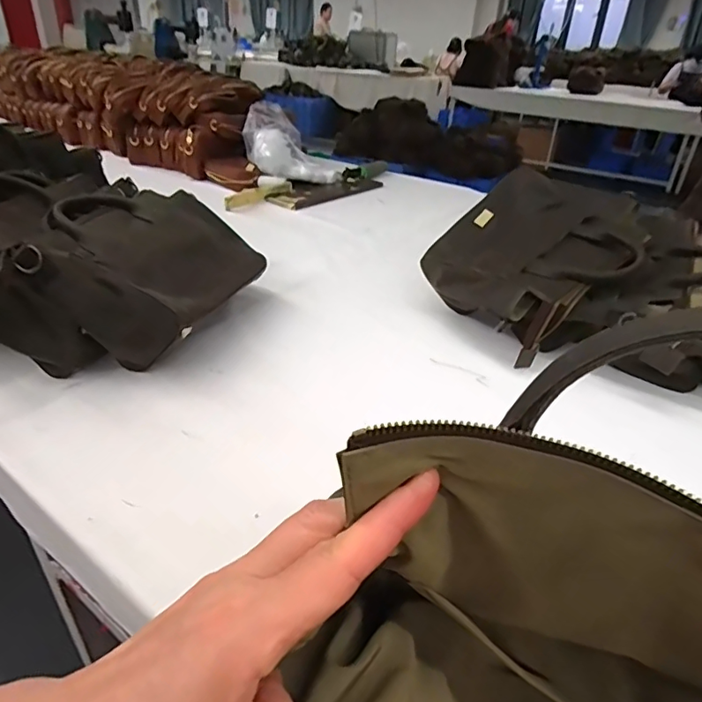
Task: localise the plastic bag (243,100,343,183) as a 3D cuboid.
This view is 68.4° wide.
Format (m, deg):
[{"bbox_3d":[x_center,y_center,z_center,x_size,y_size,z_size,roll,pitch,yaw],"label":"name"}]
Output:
[{"bbox_3d":[-0.164,-0.541,1.363,0.215,0.175,0.248,-9,34,-18],"label":"plastic bag"}]

